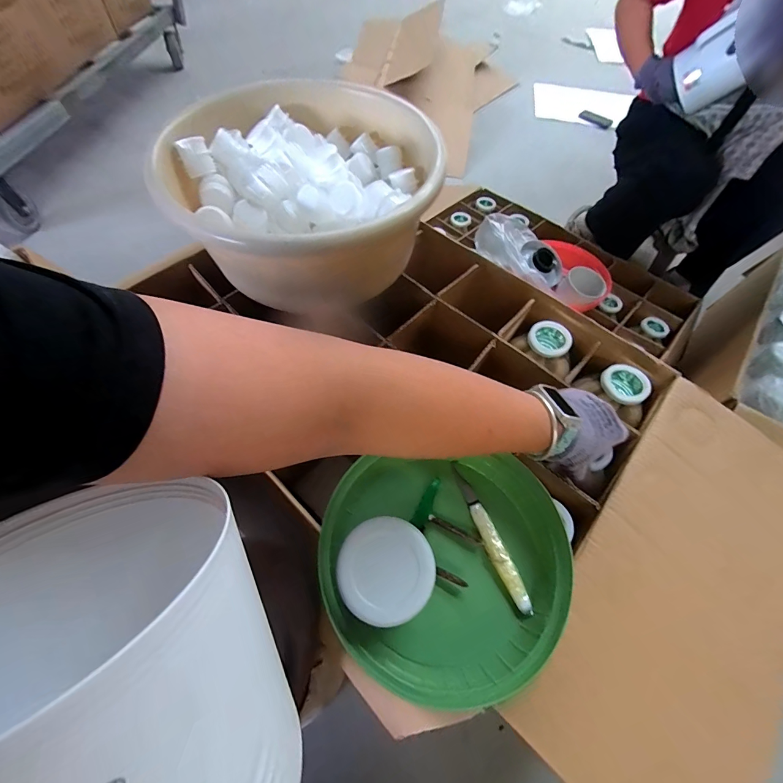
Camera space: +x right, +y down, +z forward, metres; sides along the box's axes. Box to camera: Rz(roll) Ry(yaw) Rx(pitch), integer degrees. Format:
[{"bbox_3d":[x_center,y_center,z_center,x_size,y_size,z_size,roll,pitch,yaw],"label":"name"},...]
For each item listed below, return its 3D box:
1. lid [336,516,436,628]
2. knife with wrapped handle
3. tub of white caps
[{"bbox_3d":[-0.005,0.151,0.301,0.080,0.019,0.078,1,58,-2],"label":"lid"},{"bbox_3d":[0.102,0.150,0.373,0.018,0.018,0.150,-15,60,-12],"label":"knife with wrapped handle"},{"bbox_3d":[-0.121,-0.276,0.498,0.353,0.138,0.331,1,58,-2],"label":"tub of white caps"}]

